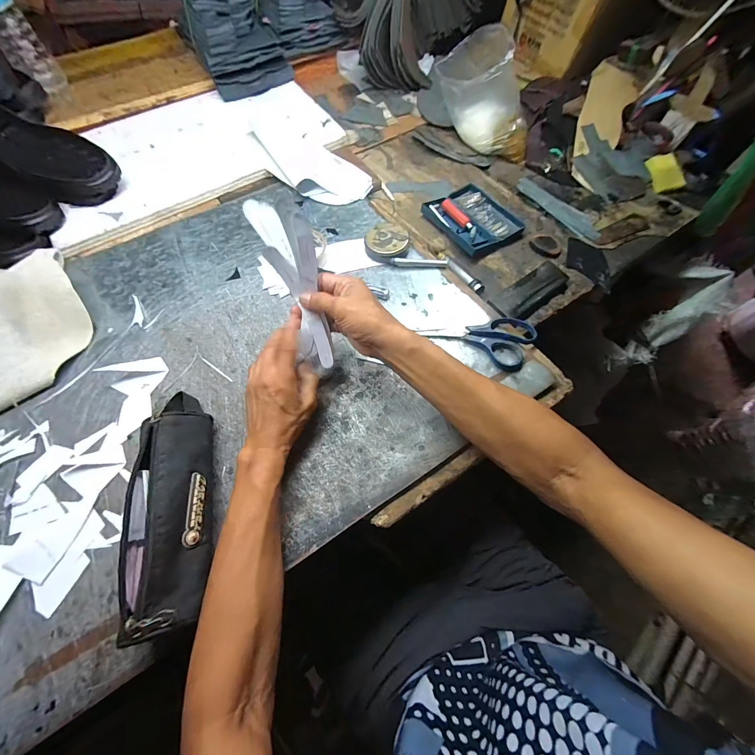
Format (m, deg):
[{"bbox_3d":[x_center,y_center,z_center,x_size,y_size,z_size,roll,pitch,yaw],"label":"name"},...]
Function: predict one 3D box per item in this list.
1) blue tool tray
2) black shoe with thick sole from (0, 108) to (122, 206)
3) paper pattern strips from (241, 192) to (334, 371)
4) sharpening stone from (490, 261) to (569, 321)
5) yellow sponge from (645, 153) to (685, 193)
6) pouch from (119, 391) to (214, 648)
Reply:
[{"bbox_3d":[0.182,-0.307,0.618,0.135,0.016,0.165,-31,71,-14],"label":"blue tool tray"},{"bbox_3d":[-0.633,-0.417,0.594,0.299,0.089,0.120,26,66,9],"label":"black shoe with thick sole"},{"bbox_3d":[-0.091,-0.103,0.380,0.055,0.194,0.036,-19,27,-12],"label":"paper pattern strips"},{"bbox_3d":[0.258,-0.144,0.542,0.161,0.017,0.060,-35,72,-15],"label":"sharpening stone"},{"bbox_3d":[0.627,-0.445,0.701,0.055,0.017,0.083,-13,85,32],"label":"yellow sponge"},{"bbox_3d":[-0.222,0.128,0.355,0.066,0.081,0.246,-11,67,-6],"label":"pouch"}]

